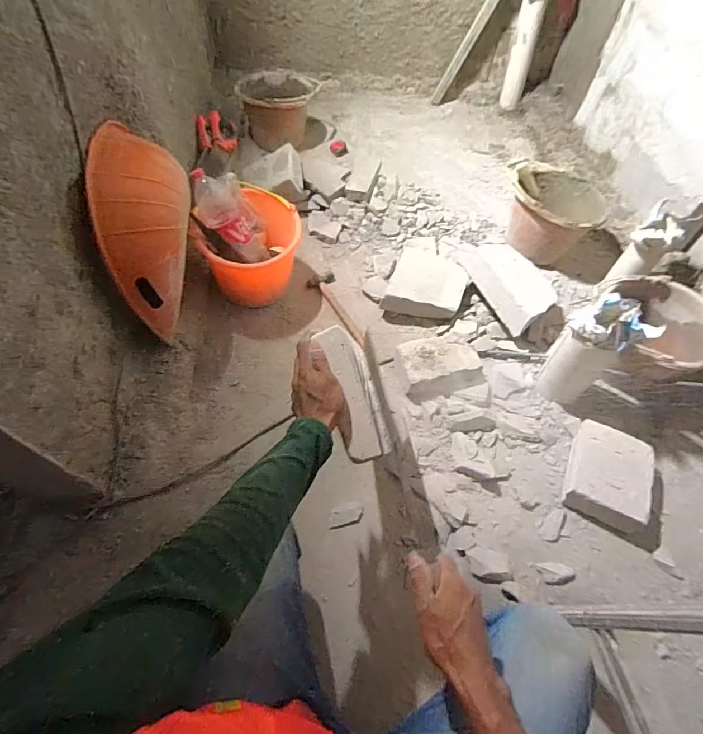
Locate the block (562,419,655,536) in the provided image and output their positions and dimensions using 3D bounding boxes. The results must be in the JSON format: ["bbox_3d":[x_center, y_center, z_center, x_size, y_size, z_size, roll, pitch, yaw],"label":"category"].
[{"bbox_3d":[0.572,0.236,0.940,0.157,0.080,0.209,21,59,10],"label":"block"}]

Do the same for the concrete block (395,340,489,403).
[{"bbox_3d":[0.225,-0.010,1.087,0.216,0.071,0.149,-14,59,-11],"label":"concrete block"}]

